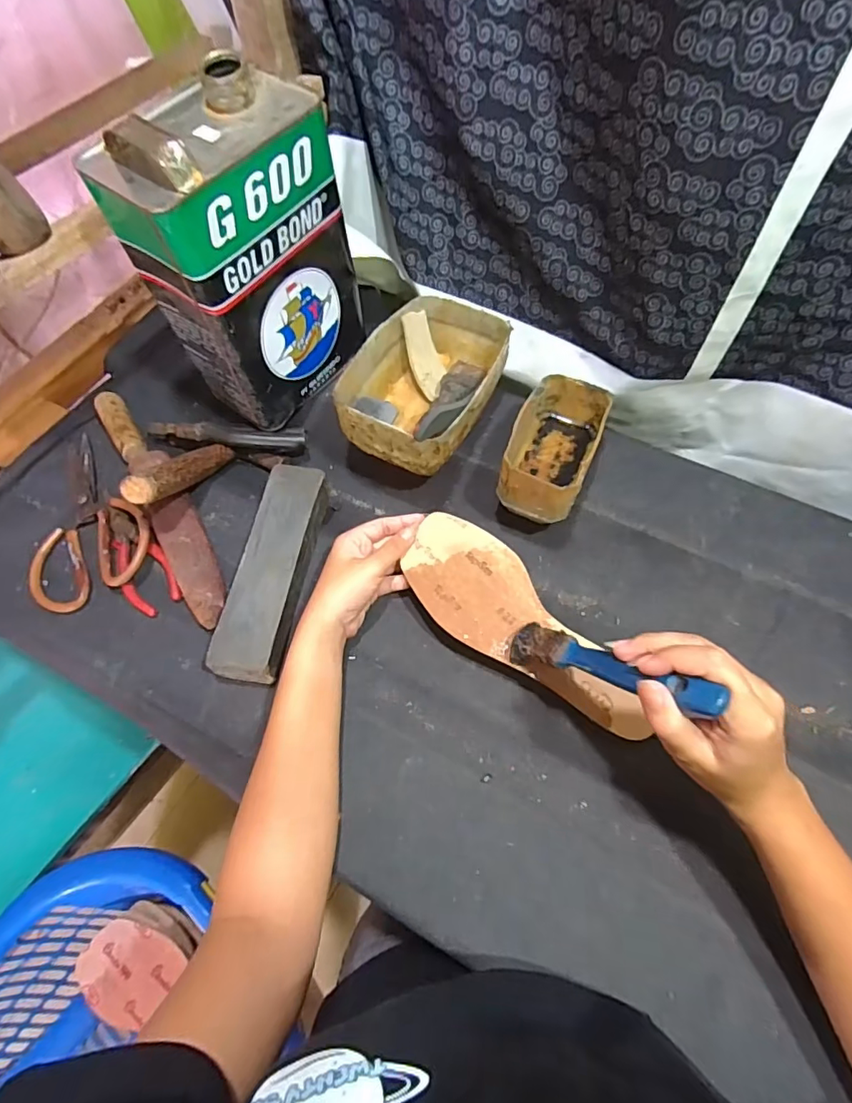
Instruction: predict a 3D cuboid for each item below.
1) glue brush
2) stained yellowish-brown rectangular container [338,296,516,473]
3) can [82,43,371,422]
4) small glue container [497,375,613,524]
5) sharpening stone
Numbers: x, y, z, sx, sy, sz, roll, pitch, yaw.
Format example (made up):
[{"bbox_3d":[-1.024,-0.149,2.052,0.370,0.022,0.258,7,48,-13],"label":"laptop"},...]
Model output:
[{"bbox_3d":[0.109,0.073,0.331,0.028,0.163,0.023,-43,109,-18],"label":"glue brush"},{"bbox_3d":[0.002,-0.168,0.527,0.127,0.068,0.184,22,63,13],"label":"stained yellowish-brown rectangular container"},{"bbox_3d":[-0.157,-0.256,0.474,0.109,0.232,0.159,30,65,17],"label":"can"},{"bbox_3d":[0.119,-0.097,0.490,0.077,0.059,0.132,19,62,12],"label":"small glue container"},{"bbox_3d":[-0.133,0.016,0.459,0.054,0.035,0.193,6,60,5],"label":"sharpening stone"}]

